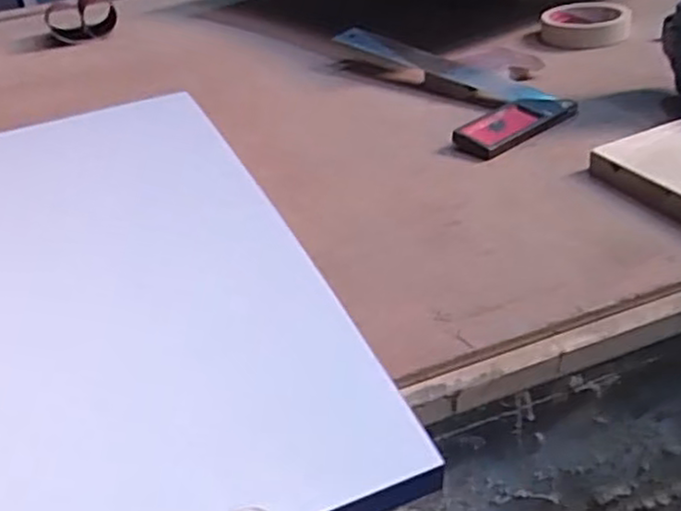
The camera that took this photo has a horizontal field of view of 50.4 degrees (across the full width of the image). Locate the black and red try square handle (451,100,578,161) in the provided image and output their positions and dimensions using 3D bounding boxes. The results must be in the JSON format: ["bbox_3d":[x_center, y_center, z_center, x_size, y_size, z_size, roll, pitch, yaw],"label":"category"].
[{"bbox_3d":[0.148,-0.113,0.618,0.113,0.014,0.046,-28,38,-28],"label":"black and red try square handle"}]

